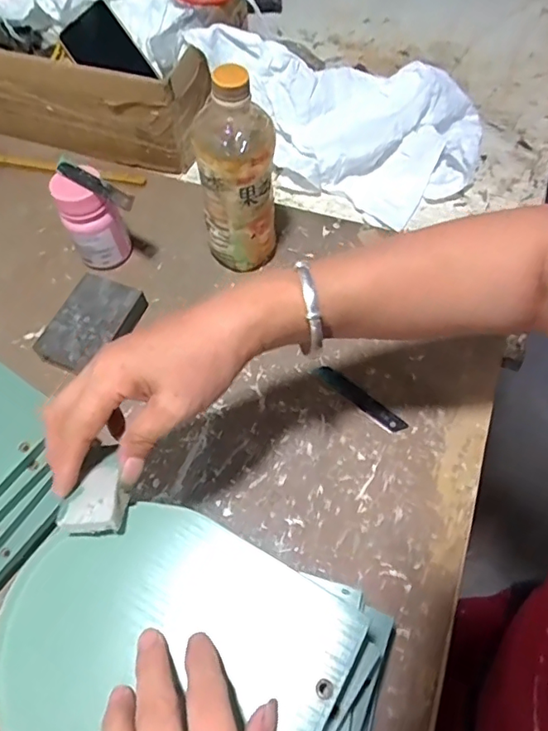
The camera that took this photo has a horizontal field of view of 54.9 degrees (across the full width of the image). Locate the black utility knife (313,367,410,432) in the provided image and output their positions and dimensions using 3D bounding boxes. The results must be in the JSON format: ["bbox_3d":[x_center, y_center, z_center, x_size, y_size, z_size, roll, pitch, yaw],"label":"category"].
[{"bbox_3d":[0.079,0.029,0.492,0.098,0.004,0.018,37,68,20],"label":"black utility knife"}]

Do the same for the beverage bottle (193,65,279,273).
[{"bbox_3d":[-0.035,-0.172,0.504,0.071,0.205,0.056,4,61,4],"label":"beverage bottle"}]

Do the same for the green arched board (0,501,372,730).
[{"bbox_3d":[-0.061,0.155,0.282,0.178,0.012,0.145,26,65,15],"label":"green arched board"}]

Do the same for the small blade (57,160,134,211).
[{"bbox_3d":[-0.177,-0.176,0.516,0.093,0.010,0.018,31,66,17],"label":"small blade"}]

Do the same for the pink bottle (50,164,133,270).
[{"bbox_3d":[-0.188,-0.148,0.551,0.057,0.101,0.052,-25,63,-12],"label":"pink bottle"}]

